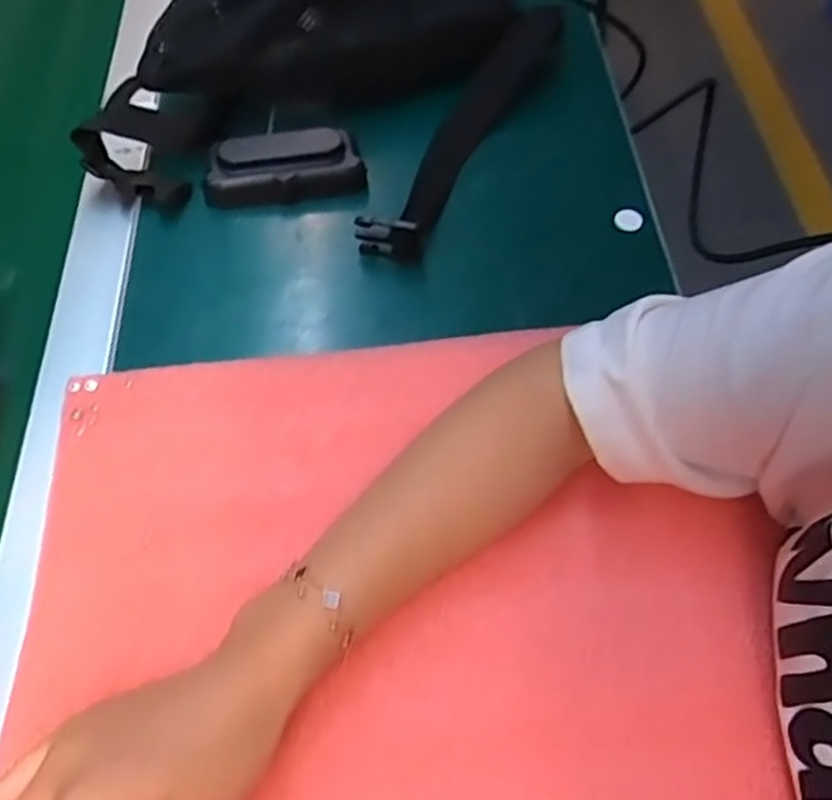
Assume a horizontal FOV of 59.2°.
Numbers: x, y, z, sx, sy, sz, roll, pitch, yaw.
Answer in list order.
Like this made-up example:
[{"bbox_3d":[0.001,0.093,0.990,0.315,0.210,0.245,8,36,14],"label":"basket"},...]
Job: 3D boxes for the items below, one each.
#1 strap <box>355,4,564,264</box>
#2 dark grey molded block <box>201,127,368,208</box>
[{"bbox_3d":[0.036,-0.189,0.512,0.039,0.050,0.240,27,63,14],"label":"strap"},{"bbox_3d":[-0.090,-0.155,0.494,0.104,0.039,0.034,-12,60,-6],"label":"dark grey molded block"}]

